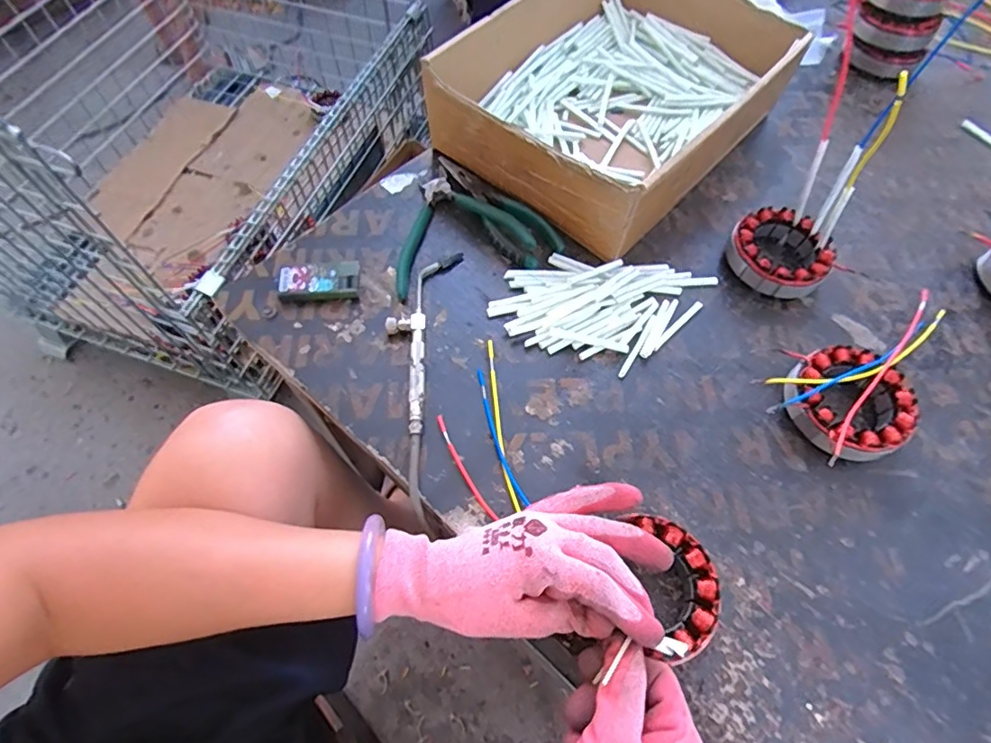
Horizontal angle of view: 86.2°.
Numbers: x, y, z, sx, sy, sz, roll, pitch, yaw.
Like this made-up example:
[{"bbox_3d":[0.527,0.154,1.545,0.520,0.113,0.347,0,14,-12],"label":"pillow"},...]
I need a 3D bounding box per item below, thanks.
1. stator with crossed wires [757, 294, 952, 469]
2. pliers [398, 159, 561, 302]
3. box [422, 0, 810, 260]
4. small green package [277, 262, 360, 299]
[{"bbox_3d":[0.292,0.011,0.414,0.162,0.035,0.091,-28,66,-15],"label":"stator with crossed wires"},{"bbox_3d":[-0.029,-0.146,0.494,0.151,0.018,0.145,-14,63,-8],"label":"pliers"},{"bbox_3d":[0.128,-0.287,0.535,0.242,0.090,0.331,40,68,18],"label":"box"},{"bbox_3d":[-0.153,-0.077,0.460,0.067,0.014,0.033,-4,62,-3],"label":"small green package"}]

